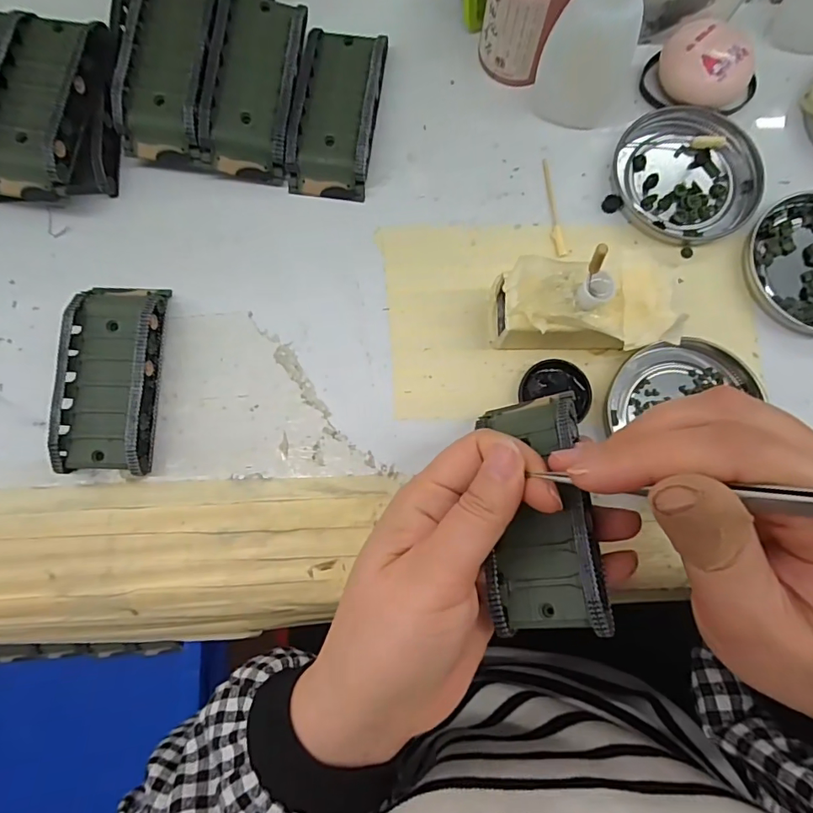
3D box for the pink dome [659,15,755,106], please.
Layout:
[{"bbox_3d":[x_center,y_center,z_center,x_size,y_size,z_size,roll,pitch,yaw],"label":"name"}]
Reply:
[{"bbox_3d":[0.166,-0.189,0.272,0.038,0.023,0.047,-29,82,-4],"label":"pink dome"}]

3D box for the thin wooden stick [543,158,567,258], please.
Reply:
[{"bbox_3d":[0.081,-0.111,0.271,0.007,0.004,0.059,-8,81,-1],"label":"thin wooden stick"}]

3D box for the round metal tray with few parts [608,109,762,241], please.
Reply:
[{"bbox_3d":[0.156,-0.129,0.271,0.075,0.008,0.075,0,81,0],"label":"round metal tray with few parts"}]

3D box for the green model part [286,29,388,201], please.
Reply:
[{"bbox_3d":[-0.038,-0.166,0.272,0.044,0.020,0.094,6,81,1],"label":"green model part"}]

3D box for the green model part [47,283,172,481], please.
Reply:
[{"bbox_3d":[-0.150,-0.016,0.248,0.043,0.021,0.095,2,81,1],"label":"green model part"}]

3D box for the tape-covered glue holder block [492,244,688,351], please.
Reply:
[{"bbox_3d":[0.086,-0.047,0.239,0.085,0.046,0.045,2,81,1],"label":"tape-covered glue holder block"}]

